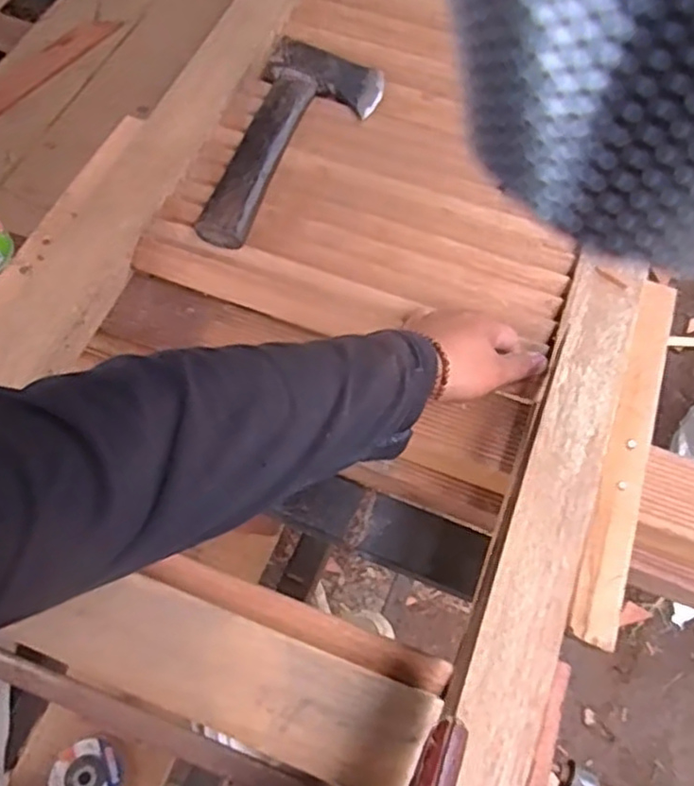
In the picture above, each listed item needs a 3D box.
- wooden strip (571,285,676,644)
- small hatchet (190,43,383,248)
[{"bbox_3d":[0.227,0.041,0.552,0.036,0.014,0.317,19,65,9],"label":"wooden strip"},{"bbox_3d":[-0.057,-0.242,0.671,0.111,0.028,0.261,18,65,8],"label":"small hatchet"}]

